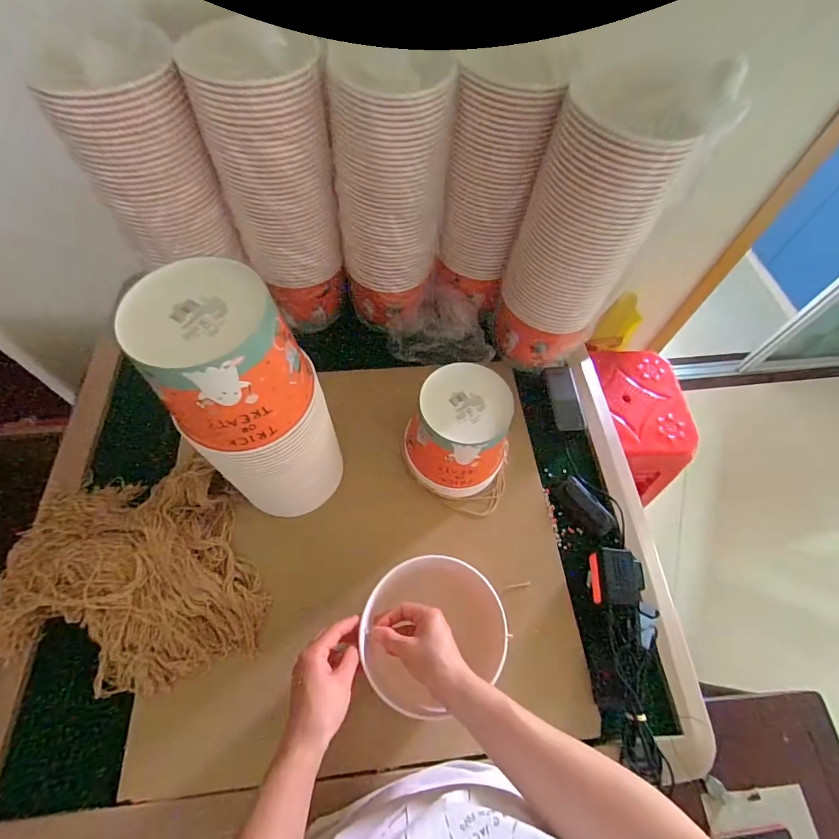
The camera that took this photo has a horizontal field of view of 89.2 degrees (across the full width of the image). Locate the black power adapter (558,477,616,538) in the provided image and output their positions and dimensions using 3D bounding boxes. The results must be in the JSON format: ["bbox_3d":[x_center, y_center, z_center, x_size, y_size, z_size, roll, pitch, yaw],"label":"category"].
[{"bbox_3d":[0.268,0.141,0.685,0.045,0.023,0.099,-25,65,-16],"label":"black power adapter"}]

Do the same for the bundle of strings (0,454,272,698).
[{"bbox_3d":[-0.399,0.206,0.581,0.337,0.063,0.294,-9,62,-8],"label":"bundle of strings"}]

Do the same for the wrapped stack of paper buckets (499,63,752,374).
[{"bbox_3d":[0.230,-0.256,0.633,0.144,0.415,0.160,-23,65,-15],"label":"wrapped stack of paper buckets"}]

